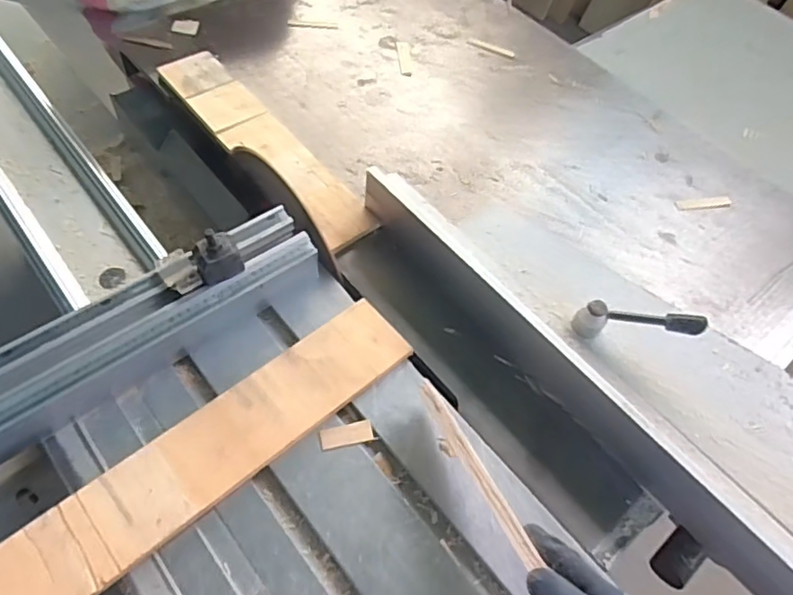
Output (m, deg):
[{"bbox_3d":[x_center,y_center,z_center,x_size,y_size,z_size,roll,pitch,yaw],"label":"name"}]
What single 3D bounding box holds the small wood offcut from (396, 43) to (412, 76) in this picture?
[{"bbox_3d":[0.014,-0.412,0.982,0.020,0.004,0.090,-3,56,-7],"label":"small wood offcut"}]

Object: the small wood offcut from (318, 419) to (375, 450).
[{"bbox_3d":[-0.052,0.144,0.598,0.054,0.006,0.021,-11,57,-12],"label":"small wood offcut"}]

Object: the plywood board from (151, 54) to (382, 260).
[{"bbox_3d":[-0.195,-0.223,0.822,0.091,0.024,0.443,-32,64,-24],"label":"plywood board"}]

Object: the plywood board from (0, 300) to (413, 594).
[{"bbox_3d":[-0.202,0.166,0.551,0.505,0.018,0.090,-34,65,-26],"label":"plywood board"}]

